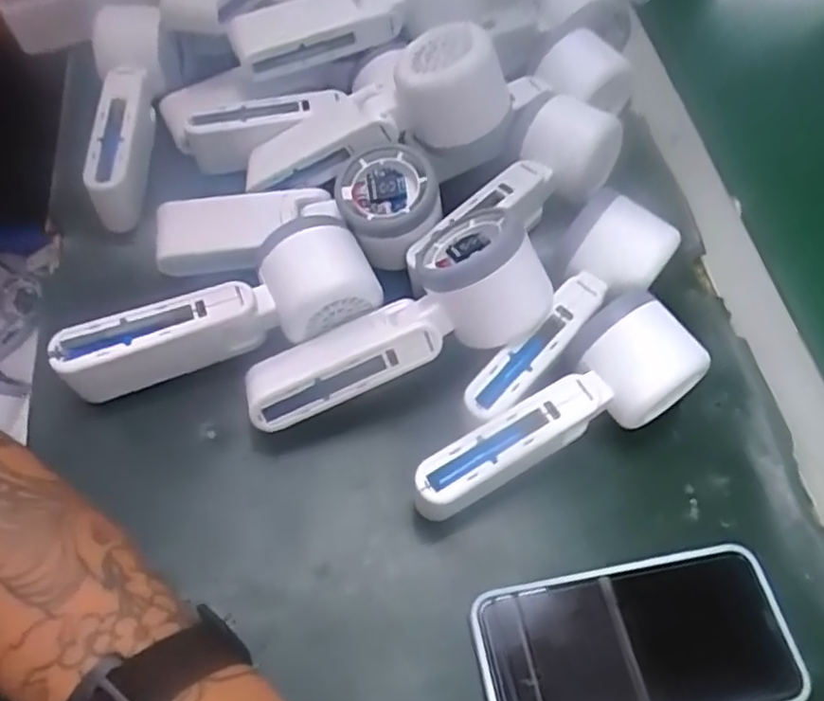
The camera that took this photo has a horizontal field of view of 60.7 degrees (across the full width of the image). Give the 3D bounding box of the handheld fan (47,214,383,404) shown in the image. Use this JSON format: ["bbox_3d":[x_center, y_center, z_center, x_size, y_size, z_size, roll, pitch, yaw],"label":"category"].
[{"bbox_3d":[-0.103,-0.019,0.382,0.163,0.064,0.052,-16,61,-13],"label":"handheld fan"}]

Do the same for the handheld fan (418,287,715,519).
[{"bbox_3d":[0.069,0.032,0.361,0.159,0.061,0.053,-25,64,-18],"label":"handheld fan"}]

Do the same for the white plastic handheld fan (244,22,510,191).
[{"bbox_3d":[-0.025,-0.138,0.421,0.163,0.055,0.056,-17,59,14],"label":"white plastic handheld fan"}]

